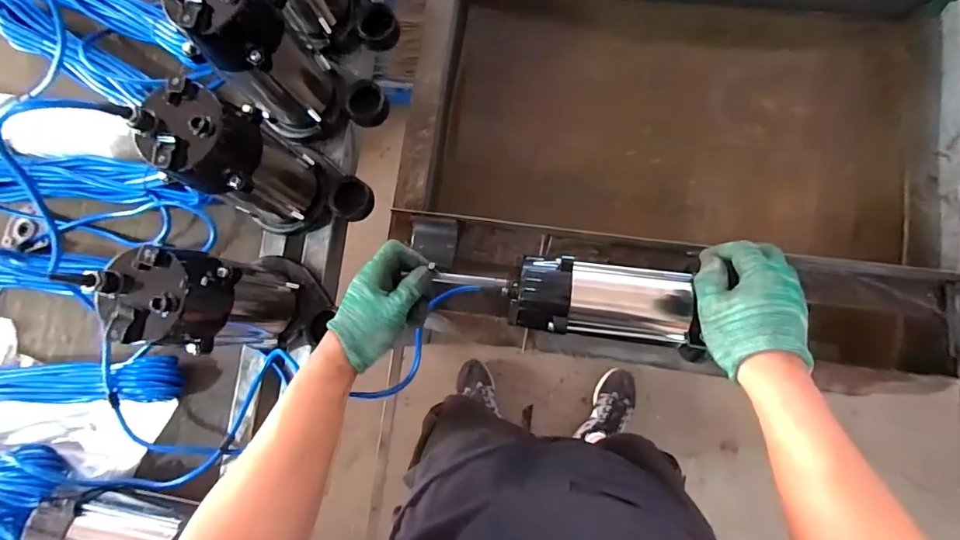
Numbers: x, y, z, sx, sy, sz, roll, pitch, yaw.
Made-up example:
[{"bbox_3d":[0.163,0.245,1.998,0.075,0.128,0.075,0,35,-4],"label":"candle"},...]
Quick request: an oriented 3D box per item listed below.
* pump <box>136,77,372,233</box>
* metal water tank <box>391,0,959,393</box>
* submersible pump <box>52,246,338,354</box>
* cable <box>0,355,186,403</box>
[{"bbox_3d":[-0.232,-0.103,0.529,0.135,0.235,0.112,27,86,6],"label":"pump"},{"bbox_3d":[0.285,-0.161,0.736,0.741,0.252,0.596,7,84,5],"label":"metal water tank"},{"bbox_3d":[-0.263,0.033,0.505,0.145,0.227,0.113,12,84,5],"label":"submersible pump"},{"bbox_3d":[-0.570,0.146,0.614,0.344,0.051,0.070,-2,83,4],"label":"cable"}]

